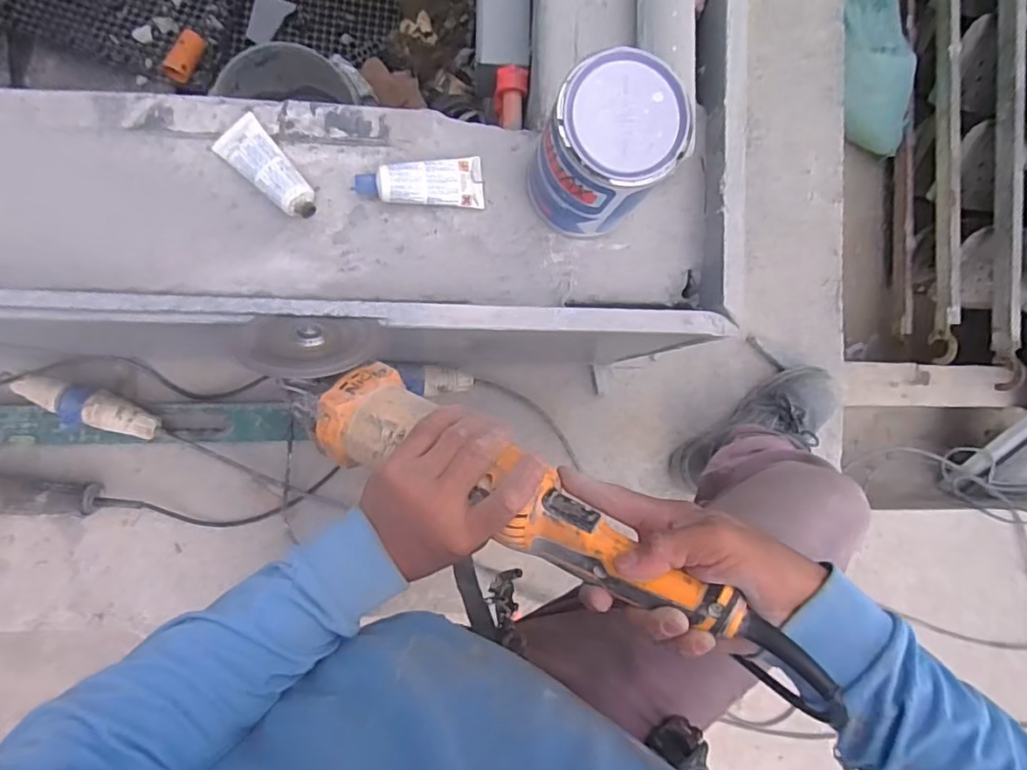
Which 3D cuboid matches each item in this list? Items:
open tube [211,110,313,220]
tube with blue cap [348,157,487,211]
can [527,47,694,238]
[{"bbox_3d":[-0.211,-0.182,0.481,0.042,0.022,0.100,-38,93,-6],"label":"open tube"},{"bbox_3d":[-0.081,-0.179,0.495,0.109,0.021,0.042,-2,88,-7],"label":"tube with blue cap"},{"bbox_3d":[0.071,-0.186,0.464,0.102,0.124,0.095,0,88,-7],"label":"can"}]

